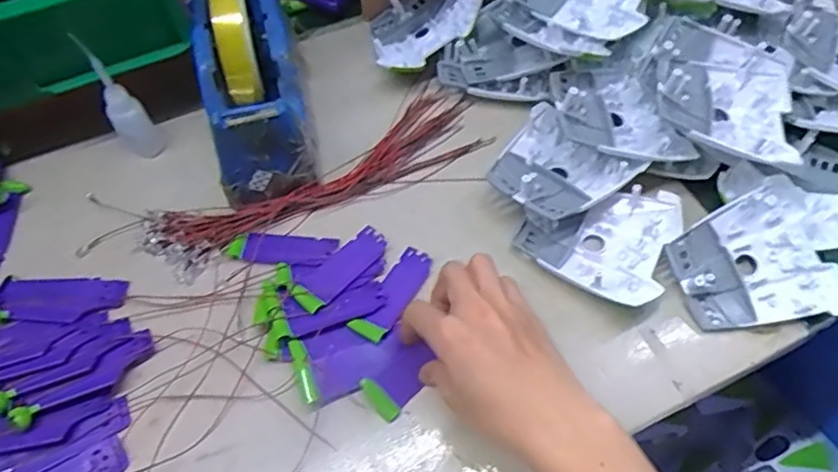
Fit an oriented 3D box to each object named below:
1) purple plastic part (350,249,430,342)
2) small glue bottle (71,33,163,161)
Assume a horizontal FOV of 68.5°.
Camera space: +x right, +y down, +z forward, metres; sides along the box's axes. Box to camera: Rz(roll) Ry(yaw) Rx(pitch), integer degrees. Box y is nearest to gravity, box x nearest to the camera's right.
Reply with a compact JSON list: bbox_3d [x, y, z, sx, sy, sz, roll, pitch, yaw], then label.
[{"bbox_3d":[-0.018,0.042,0.447,0.026,0.004,0.080,28,54,15],"label":"purple plastic part"},{"bbox_3d":[-0.220,-0.100,0.453,0.026,0.104,0.021,8,59,4],"label":"small glue bottle"}]

